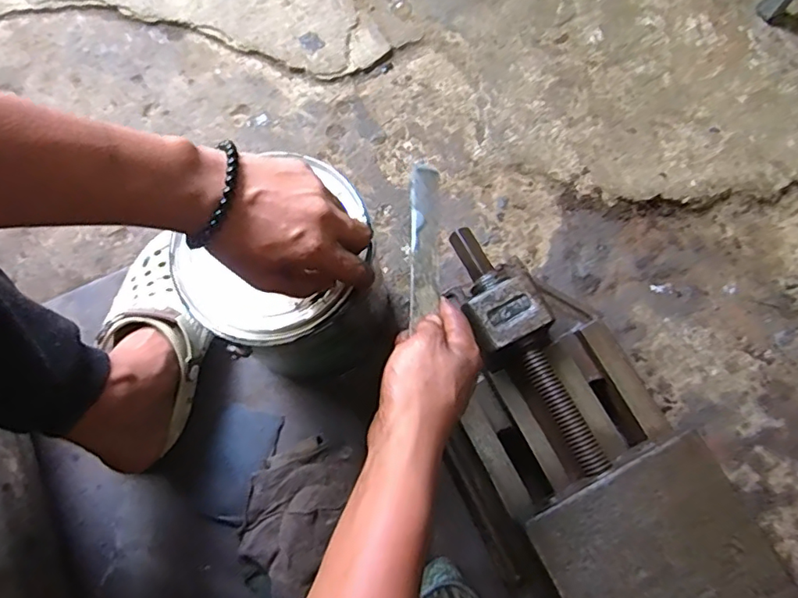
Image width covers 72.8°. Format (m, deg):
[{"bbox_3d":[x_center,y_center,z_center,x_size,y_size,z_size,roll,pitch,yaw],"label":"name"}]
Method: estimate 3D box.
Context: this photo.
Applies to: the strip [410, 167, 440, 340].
[{"bbox_3d":[0.021,-0.050,0.442,0.023,0.010,0.145,1,64,2],"label":"strip"}]

